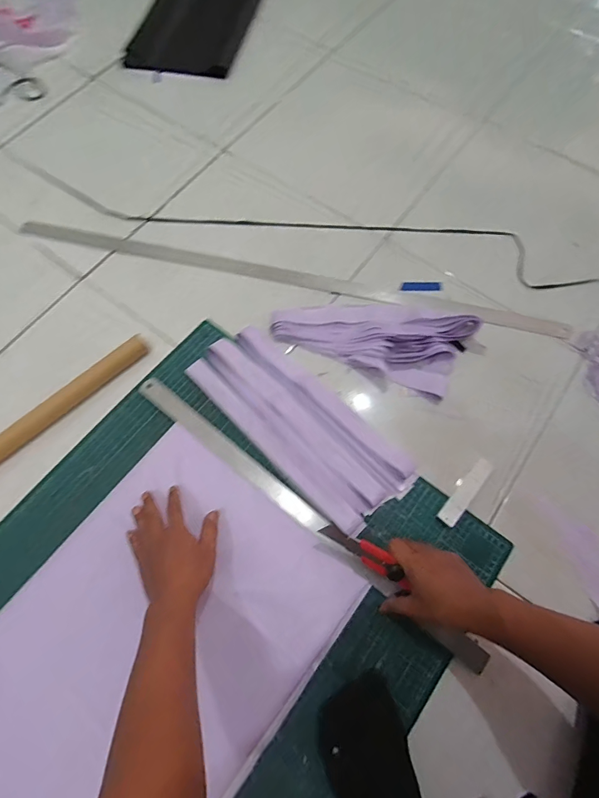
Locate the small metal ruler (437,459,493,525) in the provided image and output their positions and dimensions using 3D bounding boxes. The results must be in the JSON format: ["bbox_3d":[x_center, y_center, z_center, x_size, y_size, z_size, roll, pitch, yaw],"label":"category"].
[{"bbox_3d":[0.250,0.137,0.594,0.027,0.006,0.120,39,68,13],"label":"small metal ruler"}]

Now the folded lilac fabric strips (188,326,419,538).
[{"bbox_3d":[-0.005,0.033,0.621,0.361,0.010,0.147,42,77,13],"label":"folded lilac fabric strips"}]

